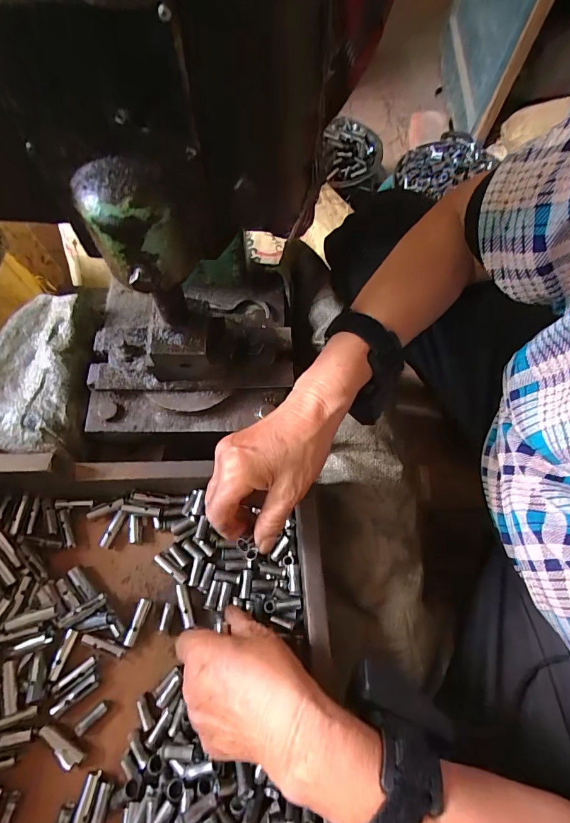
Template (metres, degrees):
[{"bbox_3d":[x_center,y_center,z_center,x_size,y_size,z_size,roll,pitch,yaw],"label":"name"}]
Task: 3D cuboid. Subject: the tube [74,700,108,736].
[{"bbox_3d":[-0.152,0.241,0.300,0.027,0.009,0.008,-35,73,-30],"label":"tube"}]

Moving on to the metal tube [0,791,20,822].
[{"bbox_3d":[-0.198,0.288,0.272,0.007,0.004,0.027,10,68,1],"label":"metal tube"}]

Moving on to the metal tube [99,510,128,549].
[{"bbox_3d":[-0.165,0.113,0.369,0.009,0.009,0.037,25,69,7],"label":"metal tube"}]

